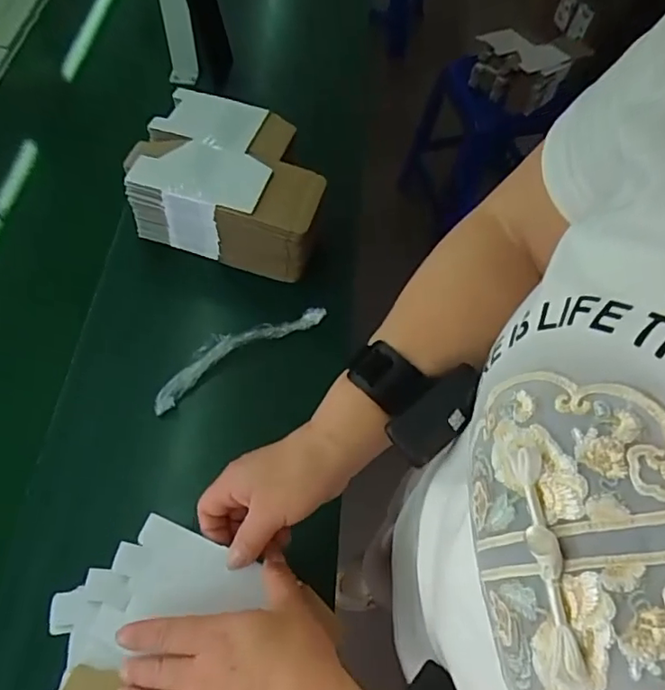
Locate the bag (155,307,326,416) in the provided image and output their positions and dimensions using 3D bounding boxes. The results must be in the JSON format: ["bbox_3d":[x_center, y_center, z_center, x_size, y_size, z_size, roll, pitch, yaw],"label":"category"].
[{"bbox_3d":[-0.106,0.000,0.601,0.195,0.035,0.054,-27,63,-19],"label":"bag"}]

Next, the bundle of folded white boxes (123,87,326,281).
[{"bbox_3d":[-0.109,-0.196,0.674,0.220,0.103,0.171,17,58,7],"label":"bundle of folded white boxes"}]

